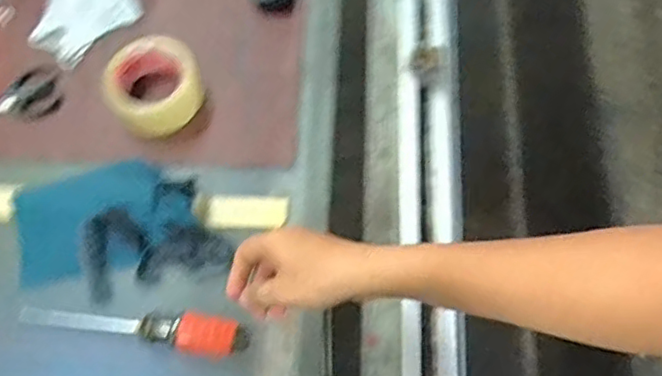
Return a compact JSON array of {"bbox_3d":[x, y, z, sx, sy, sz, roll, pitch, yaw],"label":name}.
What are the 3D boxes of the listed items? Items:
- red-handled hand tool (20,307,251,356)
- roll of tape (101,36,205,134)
[{"bbox_3d":[-0.191,0.129,0.605,0.221,0.029,0.036,8,68,9],"label":"red-handled hand tool"},{"bbox_3d":[-0.200,-0.117,0.695,0.101,0.046,0.096,-2,67,5],"label":"roll of tape"}]

